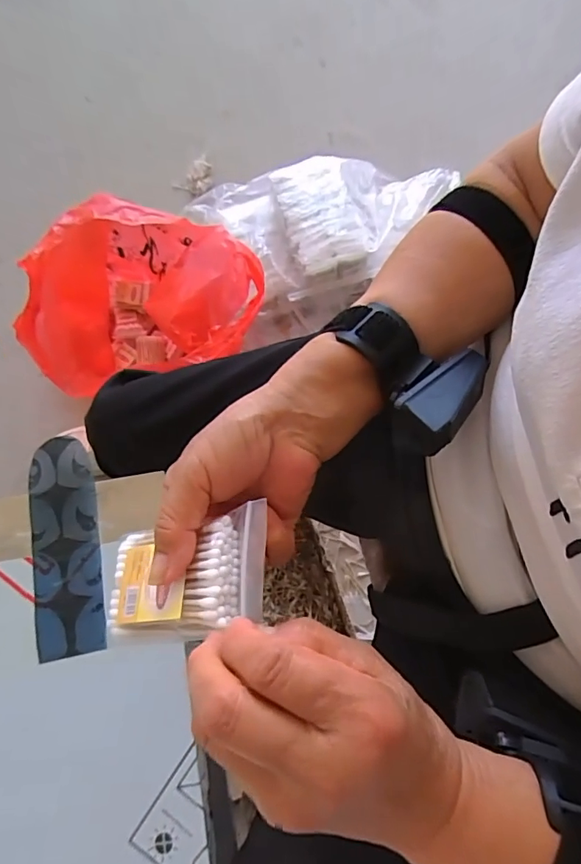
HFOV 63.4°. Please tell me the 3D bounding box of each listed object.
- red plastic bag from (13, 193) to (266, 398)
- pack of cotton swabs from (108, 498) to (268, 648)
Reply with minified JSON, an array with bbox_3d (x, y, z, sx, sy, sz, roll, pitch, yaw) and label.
[{"bbox_3d":[-0.239,-0.220,0.836,0.371,0.232,0.321,7,75,2],"label":"red plastic bag"},{"bbox_3d":[-0.055,0.072,0.237,0.088,0.013,0.059,-13,58,17],"label":"pack of cotton swabs"}]

